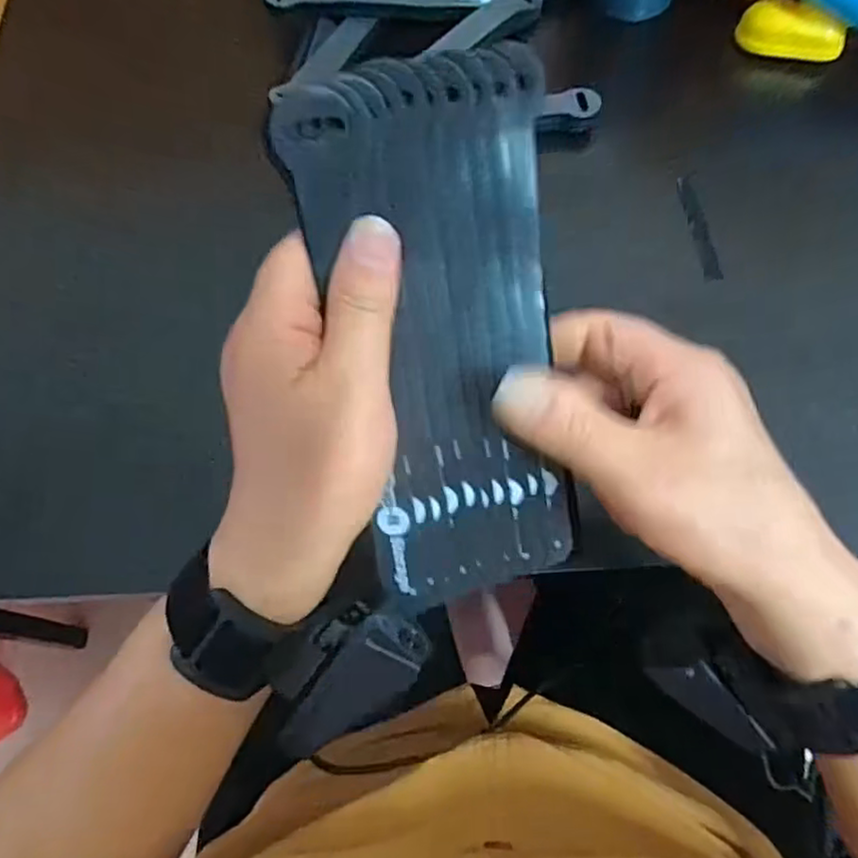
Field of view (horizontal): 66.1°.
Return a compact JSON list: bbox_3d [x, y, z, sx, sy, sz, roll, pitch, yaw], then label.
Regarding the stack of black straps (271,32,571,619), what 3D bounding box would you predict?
[{"bbox_3d":[0.007,-0.027,0.250,0.086,0.010,0.200,-10,109,-4],"label":"stack of black straps"}]

